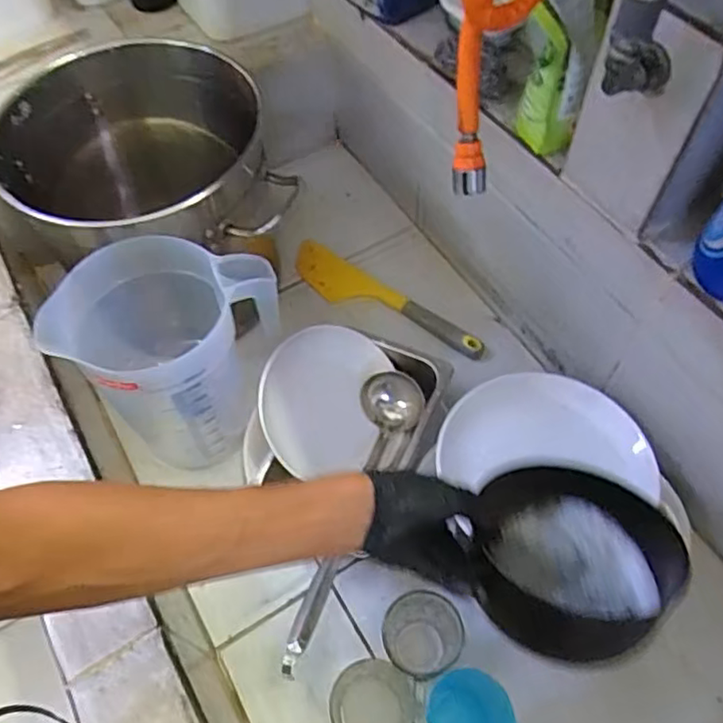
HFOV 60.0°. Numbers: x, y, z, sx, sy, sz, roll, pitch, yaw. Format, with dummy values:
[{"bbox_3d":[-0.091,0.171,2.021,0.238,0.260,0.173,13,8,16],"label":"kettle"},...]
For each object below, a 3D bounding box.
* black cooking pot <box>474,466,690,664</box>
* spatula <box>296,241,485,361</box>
[{"bbox_3d":[0.181,0.167,0.543,0.155,0.070,0.159,-1,58,2],"label":"black cooking pot"},{"bbox_3d":[0.032,-0.086,0.919,0.316,0.026,0.056,32,65,20],"label":"spatula"}]

